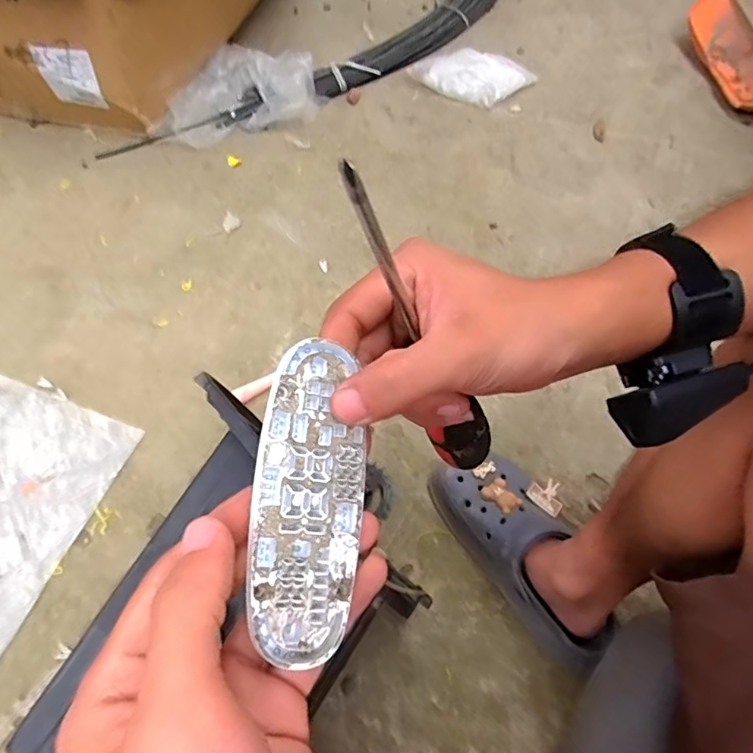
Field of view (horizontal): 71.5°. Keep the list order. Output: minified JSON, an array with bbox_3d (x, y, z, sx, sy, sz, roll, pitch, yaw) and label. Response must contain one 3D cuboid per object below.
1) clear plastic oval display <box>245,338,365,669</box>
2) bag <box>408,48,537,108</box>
[{"bbox_3d":[-0.025,0.042,0.191,0.041,0.004,0.110,14,71,-27],"label":"clear plastic oval display"},{"bbox_3d":[0.192,-0.596,1.037,0.249,0.047,0.117,4,62,2],"label":"bag"}]

